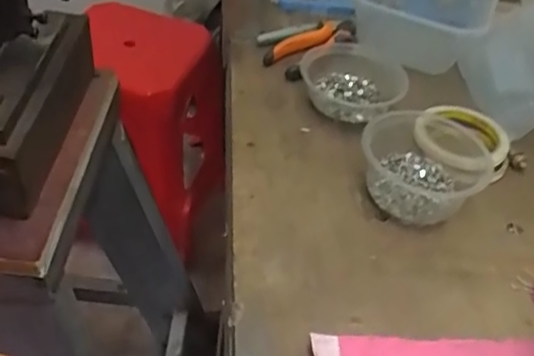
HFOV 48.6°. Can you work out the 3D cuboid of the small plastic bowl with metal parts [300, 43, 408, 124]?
[{"bbox_3d":[0.095,-0.107,0.657,0.110,0.049,0.110,5,44,-5],"label":"small plastic bowl with metal parts"}]

